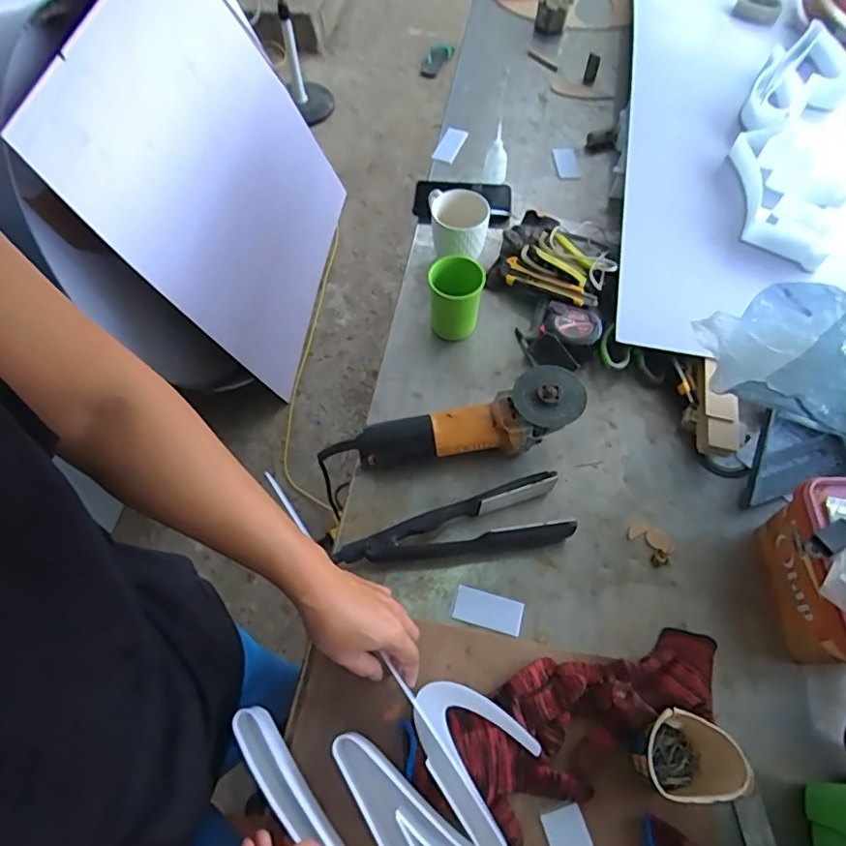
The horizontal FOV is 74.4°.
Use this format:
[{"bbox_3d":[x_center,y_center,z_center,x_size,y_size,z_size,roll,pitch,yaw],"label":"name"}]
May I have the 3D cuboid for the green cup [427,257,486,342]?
[{"bbox_3d":[0.047,-0.172,0.798,0.073,0.110,0.067,-1,61,2],"label":"green cup"}]

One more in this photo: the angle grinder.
[{"bbox_3d":[0.033,-0.001,0.711,0.315,0.097,0.079,-6,61,-1],"label":"angle grinder"}]

